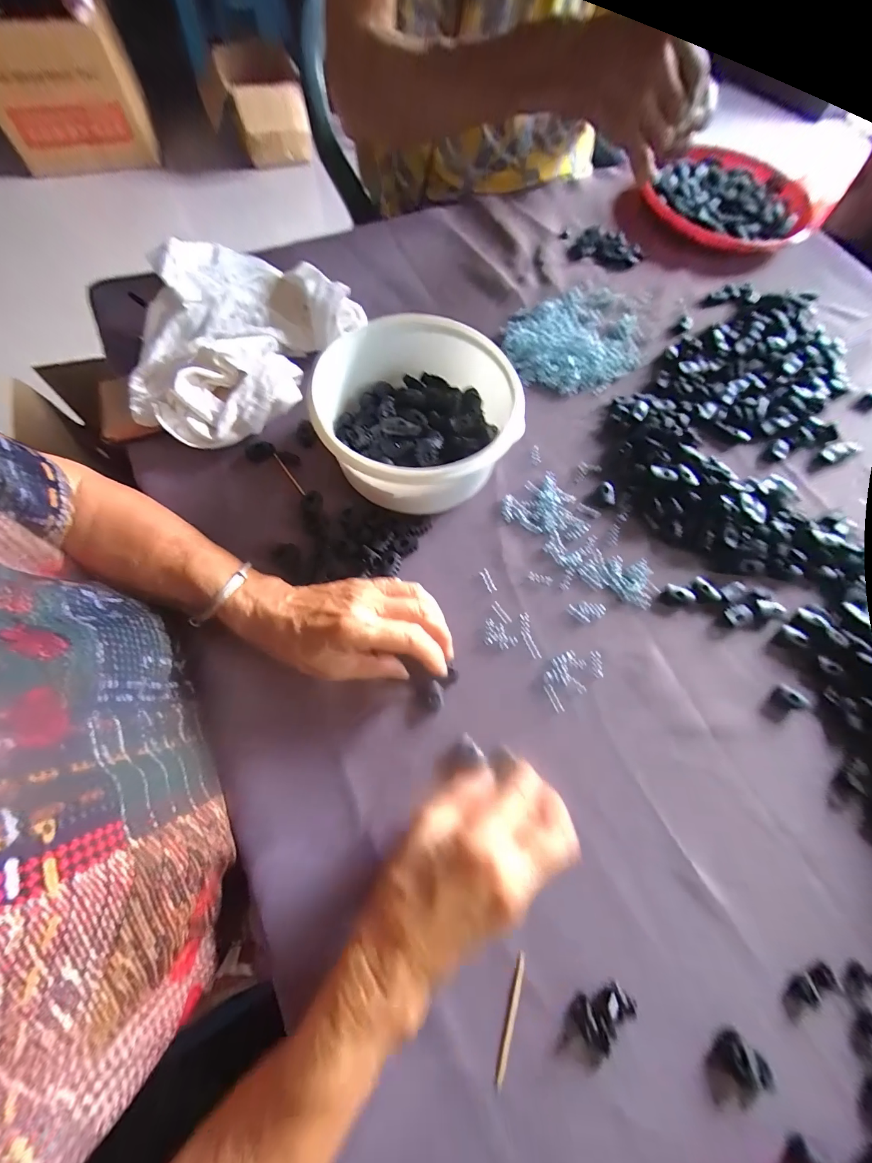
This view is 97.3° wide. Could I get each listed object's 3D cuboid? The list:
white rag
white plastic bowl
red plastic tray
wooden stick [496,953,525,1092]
[{"bbox_3d":[-0.192,-0.244,0.378,0.162,0.067,0.247,32,72,10],"label":"white rag"},{"bbox_3d":[-0.015,-0.135,0.332,0.149,0.077,0.158,0,69,-1],"label":"white plastic bowl"},{"bbox_3d":[0.379,-0.483,0.495,0.190,0.044,0.154,31,72,10],"label":"red plastic tray"},{"bbox_3d":[0.044,0.257,0.225,0.005,0.004,0.061,19,70,6],"label":"wooden stick"}]

